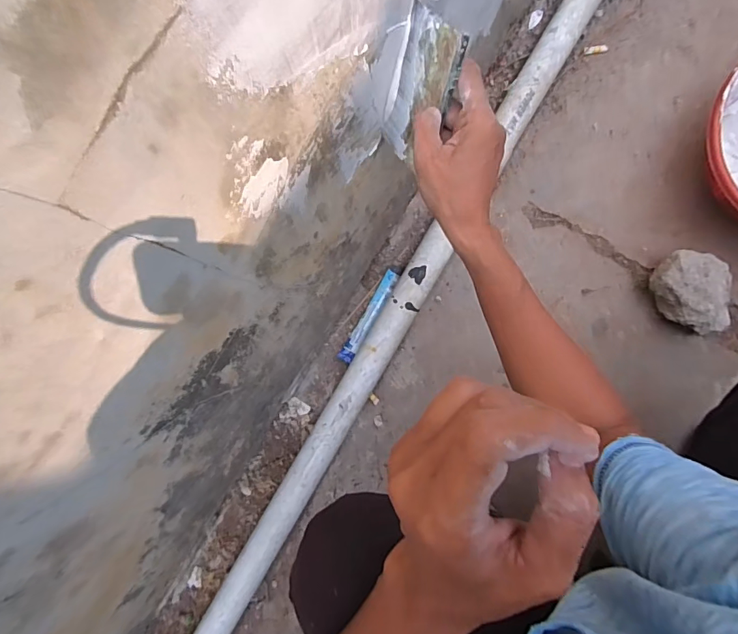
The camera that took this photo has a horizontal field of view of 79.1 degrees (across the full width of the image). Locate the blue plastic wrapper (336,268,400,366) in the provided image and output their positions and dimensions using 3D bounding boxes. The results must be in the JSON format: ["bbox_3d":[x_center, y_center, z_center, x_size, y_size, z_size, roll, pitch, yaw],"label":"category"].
[{"bbox_3d":[0.002,0.000,0.675,0.033,0.010,0.154,31,90,46],"label":"blue plastic wrapper"}]

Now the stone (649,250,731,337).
[{"bbox_3d":[0.420,-0.031,0.579,0.083,0.065,0.112,-26,80,9],"label":"stone"}]

